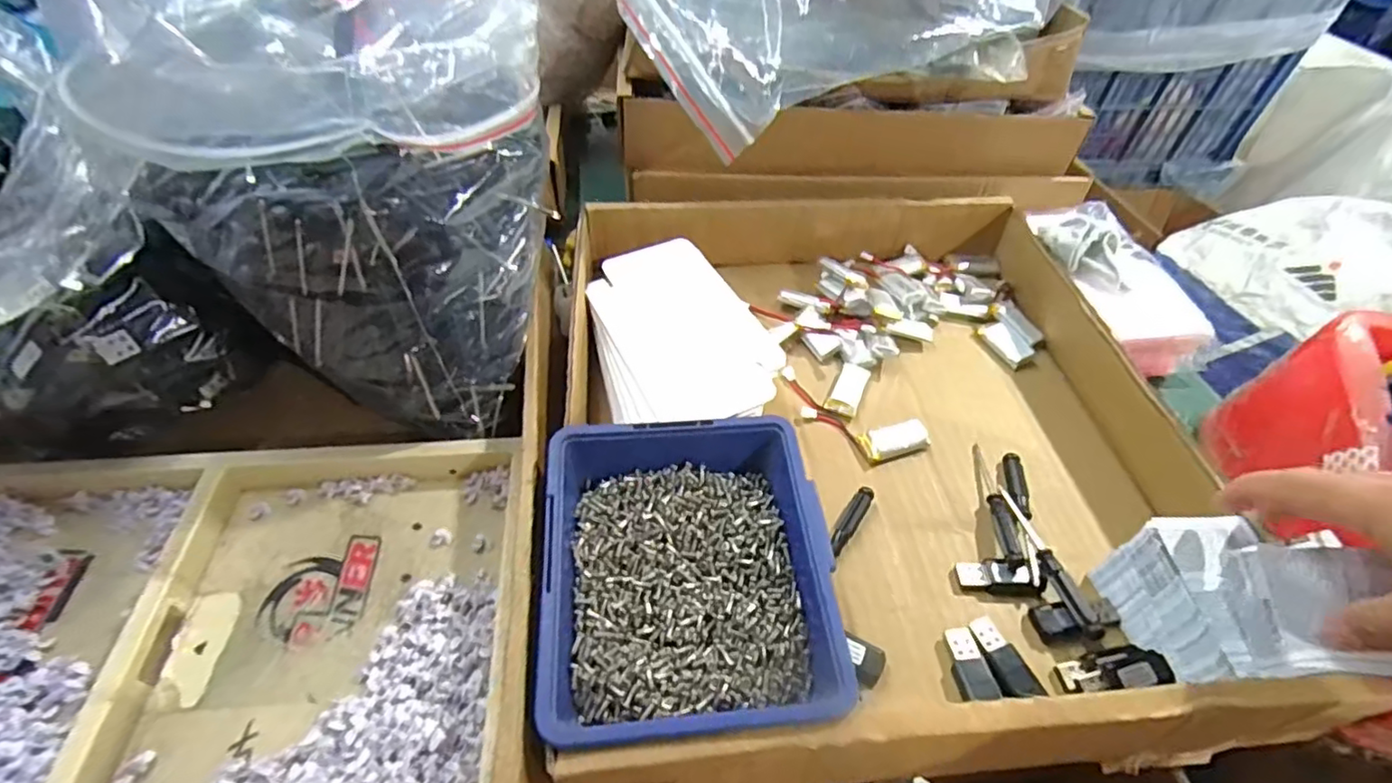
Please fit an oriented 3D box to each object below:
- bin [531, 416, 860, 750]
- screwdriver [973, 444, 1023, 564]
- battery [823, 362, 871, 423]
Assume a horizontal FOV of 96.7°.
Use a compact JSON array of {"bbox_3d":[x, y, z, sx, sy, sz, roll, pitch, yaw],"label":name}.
[{"bbox_3d":[-0.003,0.087,0.288,0.128,0.062,0.137,-3,49,-6],"label":"bin"},{"bbox_3d":[0.172,0.061,0.353,0.012,0.012,0.082,8,48,3],"label":"screwdriver"},{"bbox_3d":[0.101,0.000,0.409,0.019,0.010,0.045,22,51,16],"label":"battery"}]

